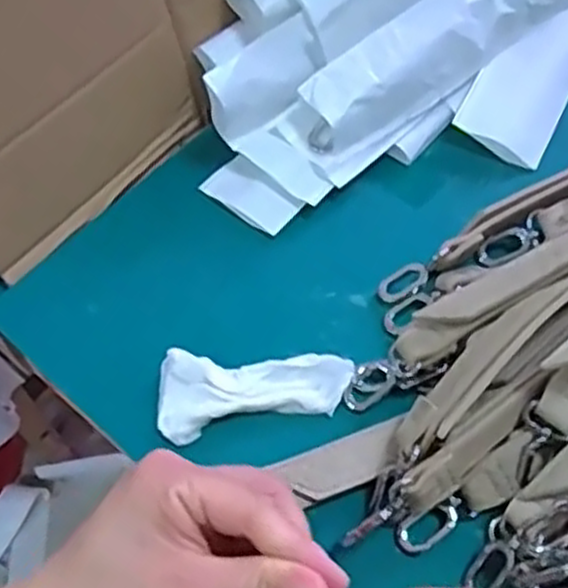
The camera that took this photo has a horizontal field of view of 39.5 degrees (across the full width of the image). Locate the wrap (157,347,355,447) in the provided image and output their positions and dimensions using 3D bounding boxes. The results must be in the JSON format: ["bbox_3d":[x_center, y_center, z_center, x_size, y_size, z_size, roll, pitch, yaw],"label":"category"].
[{"bbox_3d":[-0.015,0.051,0.397,0.095,0.012,0.045,0,58,2],"label":"wrap"}]

